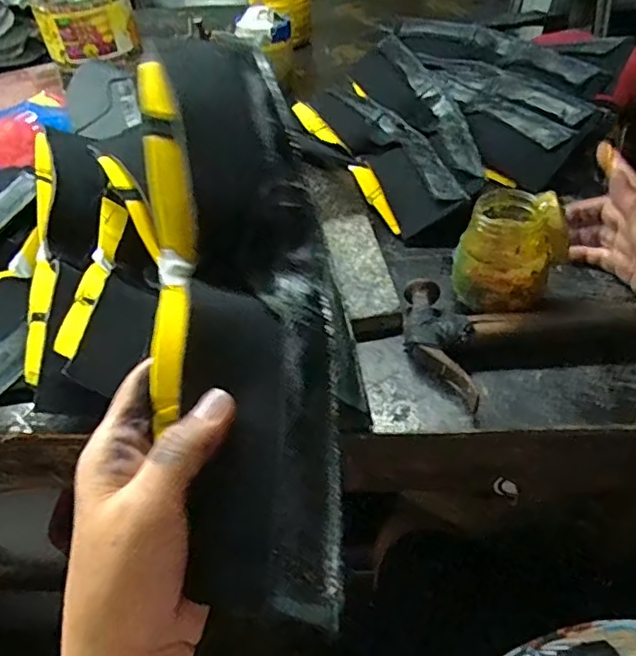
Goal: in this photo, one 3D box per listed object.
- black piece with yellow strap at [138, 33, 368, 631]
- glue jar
[{"bbox_3d":[-0.036,-0.026,0.273,0.085,0.037,0.297,-9,66,-5],"label":"black piece with yellow strap"},{"bbox_3d":[0.148,-0.063,0.434,0.074,0.072,0.074,11,48,14],"label":"glue jar"}]

